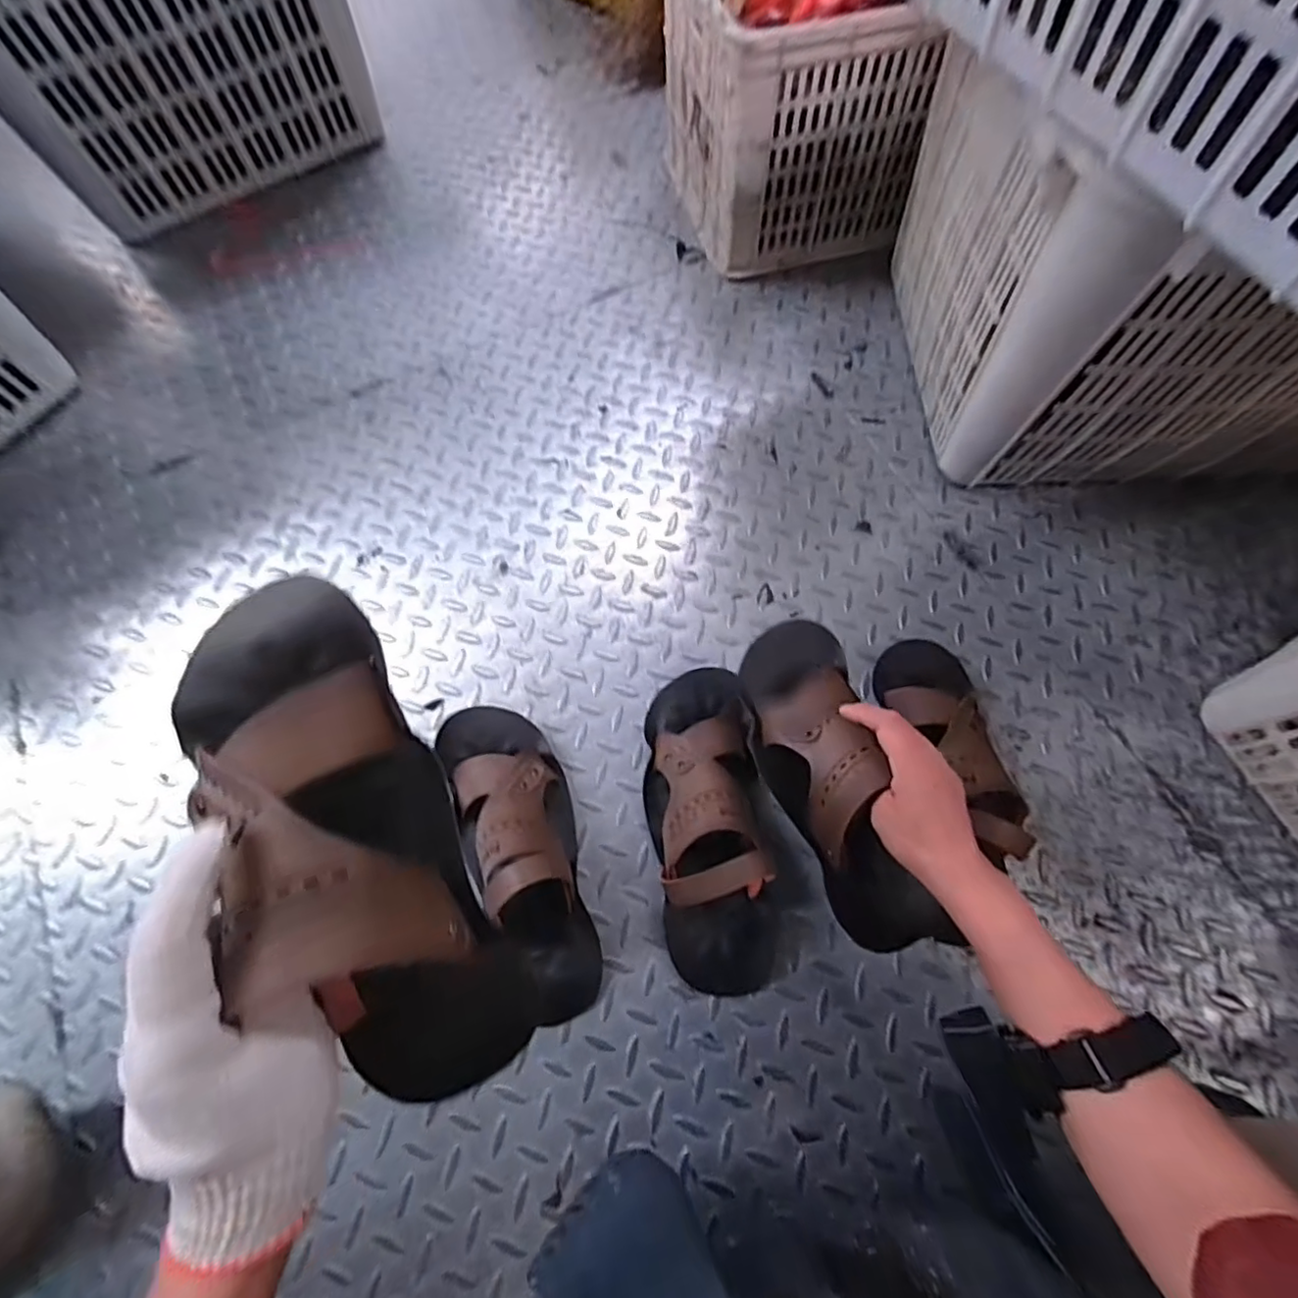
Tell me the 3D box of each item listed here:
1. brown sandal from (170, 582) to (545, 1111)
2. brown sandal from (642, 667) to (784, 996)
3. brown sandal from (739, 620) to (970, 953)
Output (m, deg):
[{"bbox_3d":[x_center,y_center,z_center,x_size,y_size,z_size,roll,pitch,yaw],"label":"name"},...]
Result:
[{"bbox_3d":[-0.136,0.111,0.284,0.093,0.090,0.270,-21,100,-7],"label":"brown sandal"},{"bbox_3d":[0.051,0.157,0.568,0.100,0.085,0.288,-10,68,-2],"label":"brown sandal"},{"bbox_3d":[0.151,0.104,0.479,0.092,0.074,0.272,-16,76,-5],"label":"brown sandal"}]

